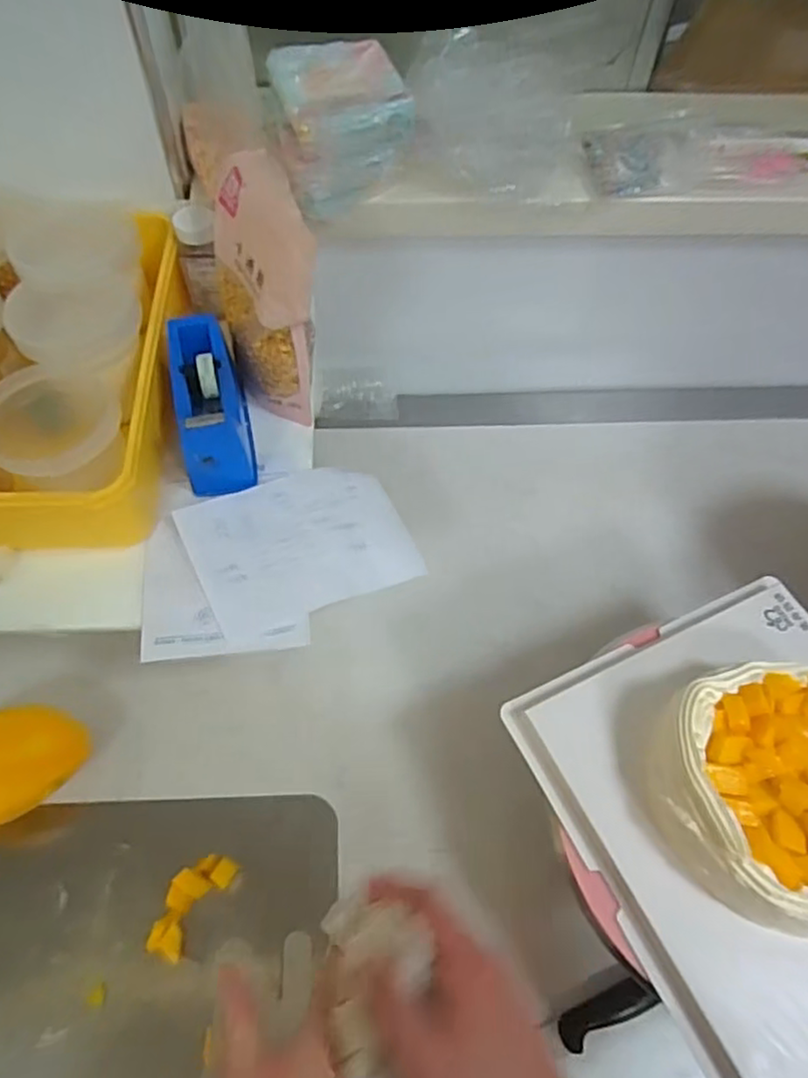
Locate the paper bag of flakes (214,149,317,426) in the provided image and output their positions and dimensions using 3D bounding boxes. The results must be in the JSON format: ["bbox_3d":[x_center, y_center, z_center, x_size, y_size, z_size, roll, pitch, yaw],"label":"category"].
[{"bbox_3d":[-0.118,-0.206,0.580,0.064,0.193,0.136,-17,61,-12],"label":"paper bag of flakes"}]

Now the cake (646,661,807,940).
[{"bbox_3d":[0.257,0.172,0.465,0.164,0.059,0.161,1,59,-2],"label":"cake"}]

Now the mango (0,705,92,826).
[{"bbox_3d":[-0.344,0.198,0.593,0.135,0.063,0.087,-25,63,-16],"label":"mango"}]

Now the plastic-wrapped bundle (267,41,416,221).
[{"bbox_3d":[-0.055,-0.347,0.601,0.110,0.103,0.113,-8,60,-7],"label":"plastic-wrapped bundle"}]

